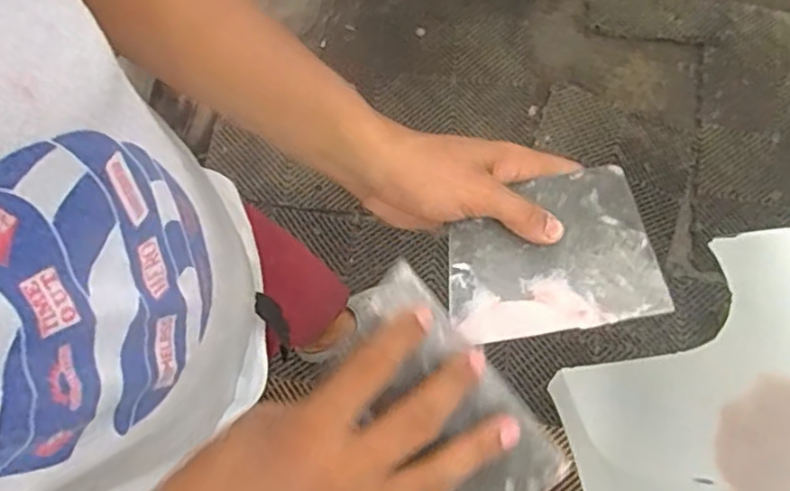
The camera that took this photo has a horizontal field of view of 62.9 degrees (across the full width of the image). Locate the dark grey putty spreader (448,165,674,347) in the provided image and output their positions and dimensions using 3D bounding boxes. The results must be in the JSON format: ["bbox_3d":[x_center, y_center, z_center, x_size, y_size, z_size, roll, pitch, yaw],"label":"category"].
[{"bbox_3d":[0.100,0.008,0.416,0.136,0.009,0.096,-10,86,-4],"label":"dark grey putty spreader"}]

